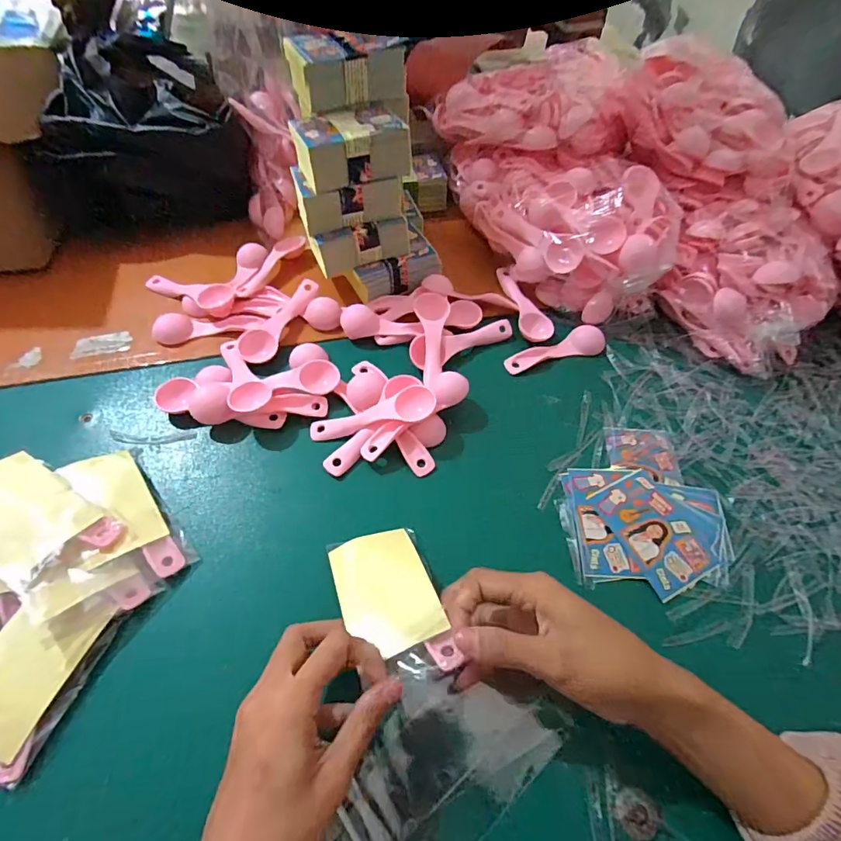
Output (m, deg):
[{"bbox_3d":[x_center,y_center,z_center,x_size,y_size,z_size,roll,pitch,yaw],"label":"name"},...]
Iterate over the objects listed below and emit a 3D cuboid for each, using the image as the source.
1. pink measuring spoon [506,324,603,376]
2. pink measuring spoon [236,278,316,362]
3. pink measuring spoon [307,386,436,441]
[{"bbox_3d":[0.138,-0.073,0.463,0.111,0.010,0.034,-16,60,-13],"label":"pink measuring spoon"},{"bbox_3d":[-0.138,-0.101,0.452,0.034,0.014,0.113,27,60,13],"label":"pink measuring spoon"},{"bbox_3d":[-0.041,-0.003,0.397,0.112,0.015,0.033,-15,58,10],"label":"pink measuring spoon"}]

